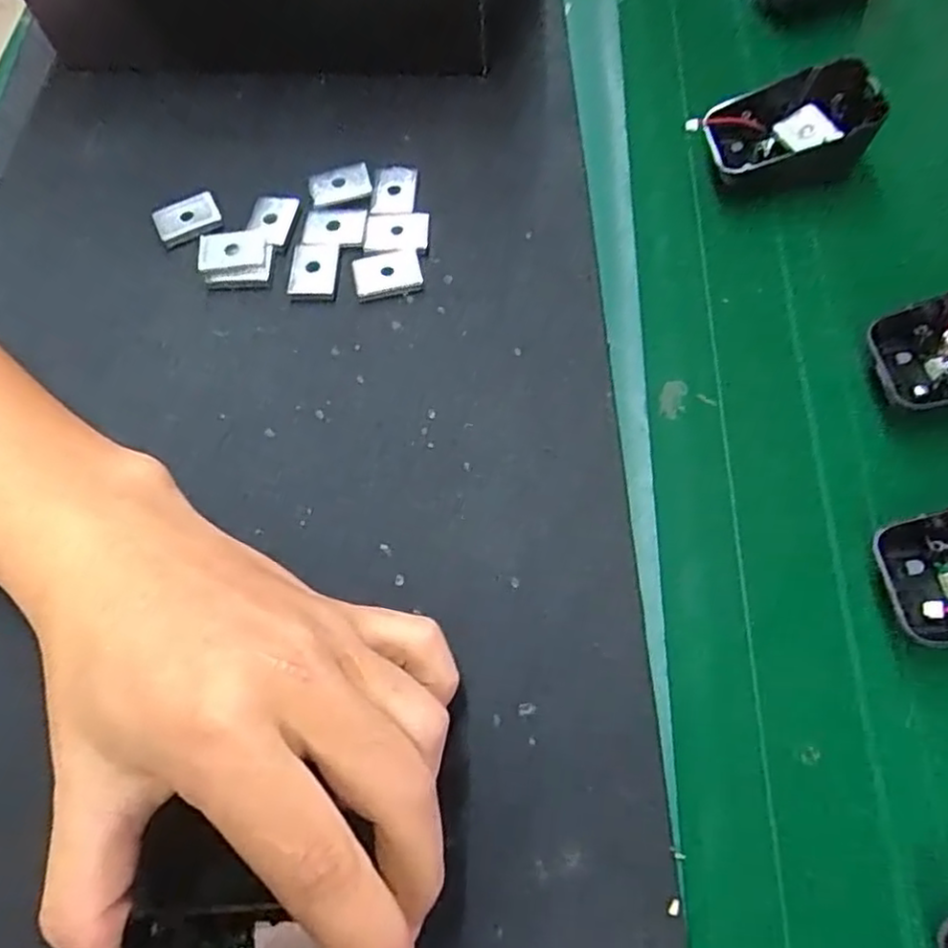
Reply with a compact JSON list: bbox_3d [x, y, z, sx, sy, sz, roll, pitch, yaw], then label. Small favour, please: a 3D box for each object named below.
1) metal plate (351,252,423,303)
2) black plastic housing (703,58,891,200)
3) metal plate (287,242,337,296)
[{"bbox_3d":[-0.038,-0.086,0.308,0.029,0.007,0.019,-8,65,-1],"label":"metal plate"},{"bbox_3d":[0.141,-0.157,0.322,0.068,0.031,0.047,-4,65,1],"label":"black plastic housing"},{"bbox_3d":[-0.071,-0.089,0.312,0.020,0.006,0.026,4,65,5],"label":"metal plate"}]

